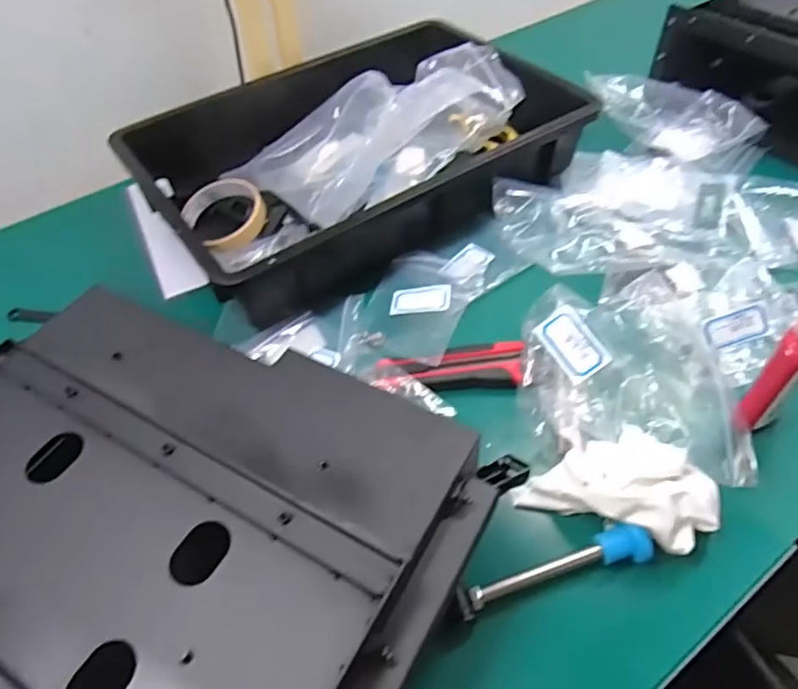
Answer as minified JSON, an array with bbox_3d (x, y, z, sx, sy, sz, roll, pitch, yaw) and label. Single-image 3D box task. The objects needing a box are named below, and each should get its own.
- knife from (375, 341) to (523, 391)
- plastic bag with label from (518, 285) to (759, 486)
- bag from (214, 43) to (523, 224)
[{"bbox_3d":[0.044,0.021,0.470,0.118,0.021,0.034,-8,51,-2],"label":"knife"},{"bbox_3d":[0.176,0.018,0.432,0.162,0.056,0.140,4,51,7],"label":"plastic bag with label"},{"bbox_3d":[-0.018,-0.229,0.604,0.186,0.122,0.278,36,61,28],"label":"bag"}]

